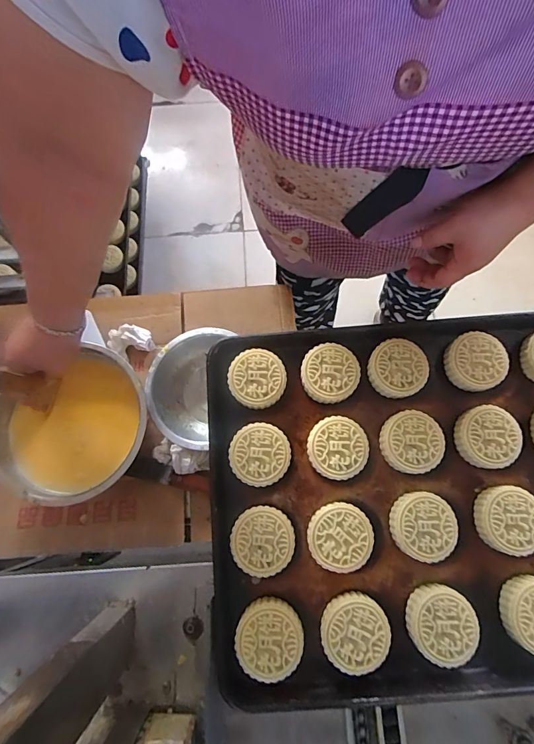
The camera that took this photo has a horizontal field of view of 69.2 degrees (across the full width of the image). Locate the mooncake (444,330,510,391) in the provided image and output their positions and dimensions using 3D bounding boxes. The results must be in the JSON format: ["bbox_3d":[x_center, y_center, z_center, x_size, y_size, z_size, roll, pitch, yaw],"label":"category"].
[{"bbox_3d":[0.257,-0.012,0.481,0.067,0.030,0.066,0,73,1],"label":"mooncake"}]

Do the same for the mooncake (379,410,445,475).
[{"bbox_3d":[0.170,0.084,0.461,0.069,0.029,0.071,0,73,1],"label":"mooncake"}]

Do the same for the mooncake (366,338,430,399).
[{"bbox_3d":[0.162,-0.004,0.479,0.067,0.021,0.070,0,73,1],"label":"mooncake"}]

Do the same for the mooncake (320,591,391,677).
[{"bbox_3d":[0.091,0.273,0.407,0.066,0.018,0.070,0,73,1],"label":"mooncake"}]

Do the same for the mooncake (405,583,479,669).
[{"bbox_3d":[0.184,0.266,0.410,0.065,0.021,0.071,0,73,1],"label":"mooncake"}]

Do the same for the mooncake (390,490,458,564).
[{"bbox_3d":[0.174,0.173,0.435,0.068,0.026,0.070,-37,76,-9],"label":"mooncake"}]

